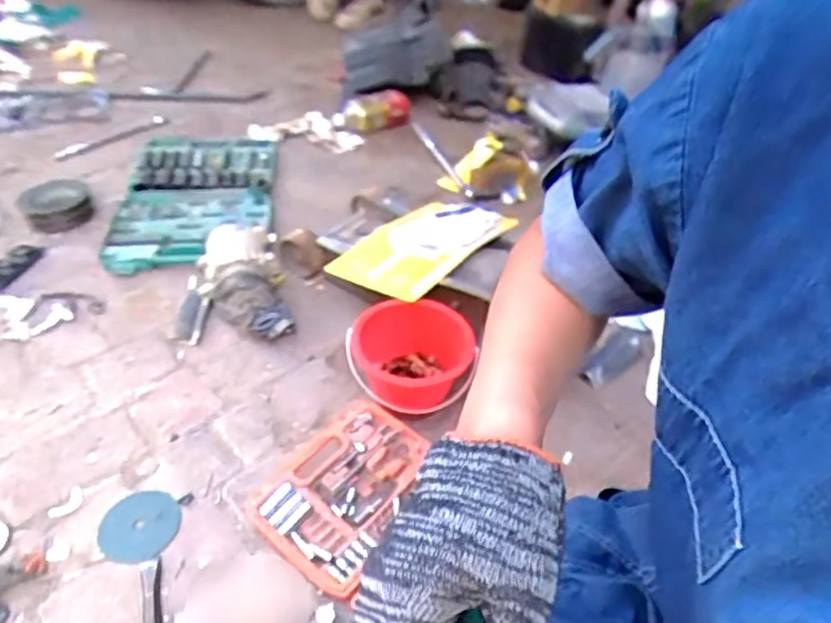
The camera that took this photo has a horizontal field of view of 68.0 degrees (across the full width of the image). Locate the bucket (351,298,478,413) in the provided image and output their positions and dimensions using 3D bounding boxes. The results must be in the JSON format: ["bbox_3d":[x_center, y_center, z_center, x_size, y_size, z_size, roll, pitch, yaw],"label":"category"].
[{"bbox_3d":[-0.007,0.070,0.979,0.168,0.116,0.163,2,42,-2],"label":"bucket"}]

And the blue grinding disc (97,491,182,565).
[{"bbox_3d":[-0.366,0.283,0.817,0.097,0.006,0.095,2,42,-2],"label":"blue grinding disc"}]

